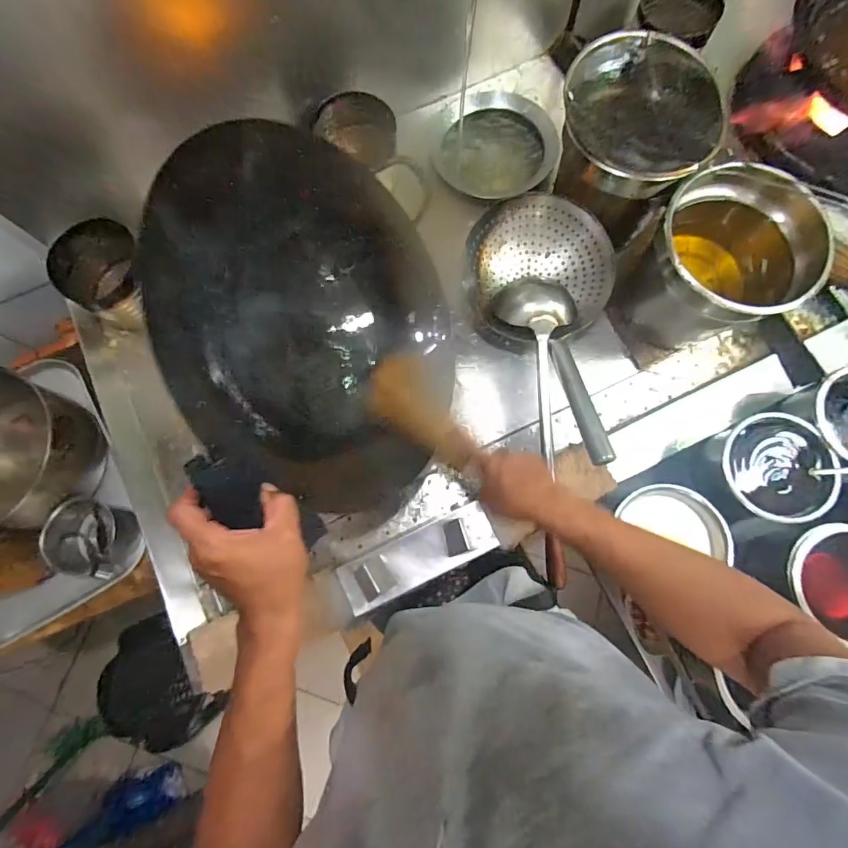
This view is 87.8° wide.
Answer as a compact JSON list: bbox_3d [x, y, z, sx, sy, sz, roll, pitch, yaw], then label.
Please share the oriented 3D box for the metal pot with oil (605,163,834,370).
[{"bbox_3d":[0.445,-0.243,0.715,0.204,0.242,0.235,-27,78,-5],"label":"metal pot with oil"}]

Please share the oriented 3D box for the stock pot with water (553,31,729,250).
[{"bbox_3d":[0.336,-0.462,0.757,0.242,0.222,0.224,0,77,1],"label":"stock pot with water"}]

